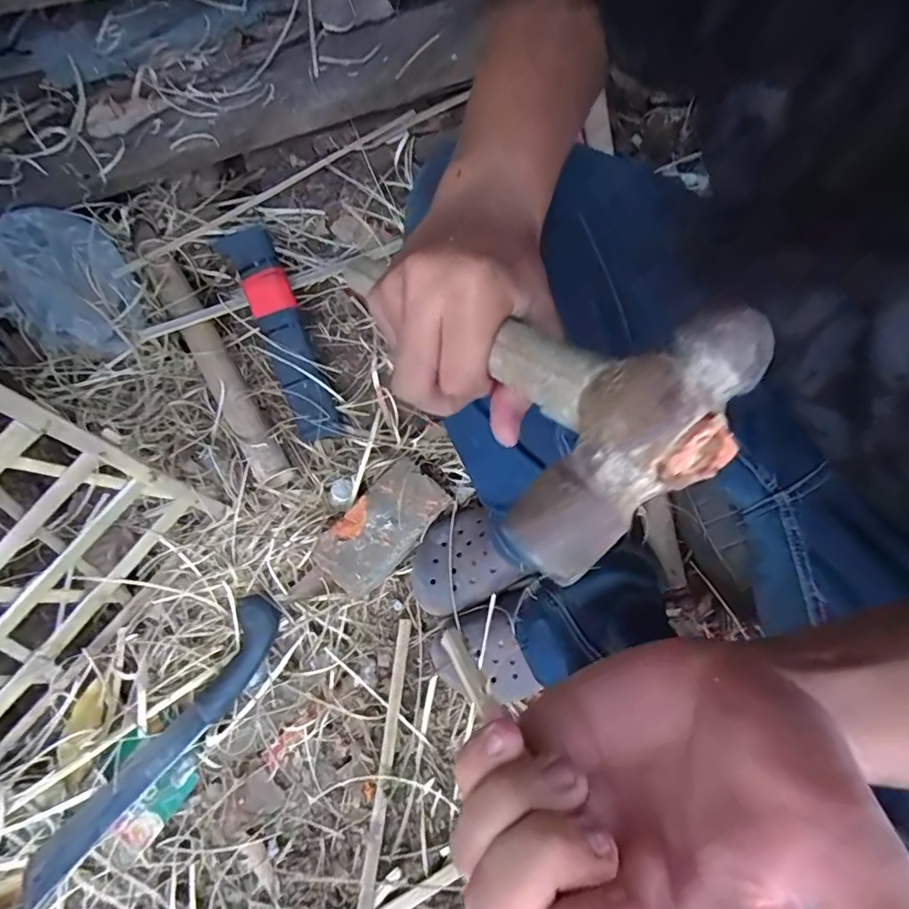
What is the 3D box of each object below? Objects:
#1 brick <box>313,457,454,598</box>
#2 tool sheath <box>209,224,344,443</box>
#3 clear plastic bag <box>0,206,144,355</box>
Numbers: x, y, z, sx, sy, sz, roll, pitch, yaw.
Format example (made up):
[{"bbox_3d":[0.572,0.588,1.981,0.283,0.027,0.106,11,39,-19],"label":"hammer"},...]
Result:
[{"bbox_3d":[-0.088,0.089,0.662,0.090,0.048,0.165,41,79,15],"label":"brick"},{"bbox_3d":[-0.234,-0.164,0.737,0.070,0.044,0.310,-23,86,-5],"label":"tool sheath"},{"bbox_3d":[-0.527,-0.236,0.745,0.146,0.067,0.225,-41,74,-9],"label":"clear plastic bag"}]

